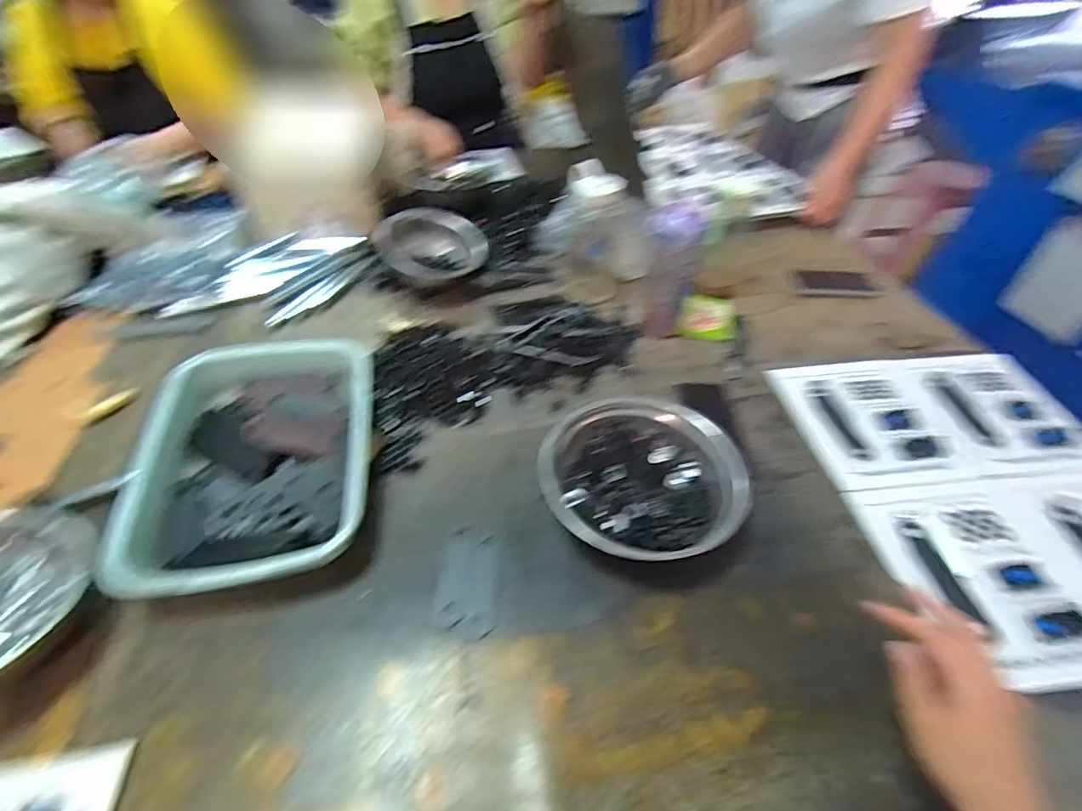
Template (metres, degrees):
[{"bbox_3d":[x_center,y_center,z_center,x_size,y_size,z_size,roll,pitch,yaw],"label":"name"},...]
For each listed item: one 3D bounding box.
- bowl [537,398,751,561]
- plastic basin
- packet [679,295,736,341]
[{"bbox_3d":[0.114,0.089,0.566,0.218,0.067,0.203,1,49,-1],"label":"bowl"},{"bbox_3d":[-0.326,0.055,0.578,0.242,0.075,0.331,-7,49,-7],"label":"plastic basin"},{"bbox_3d":[0.290,-0.154,0.844,0.092,0.025,0.092,11,49,8],"label":"packet"}]

